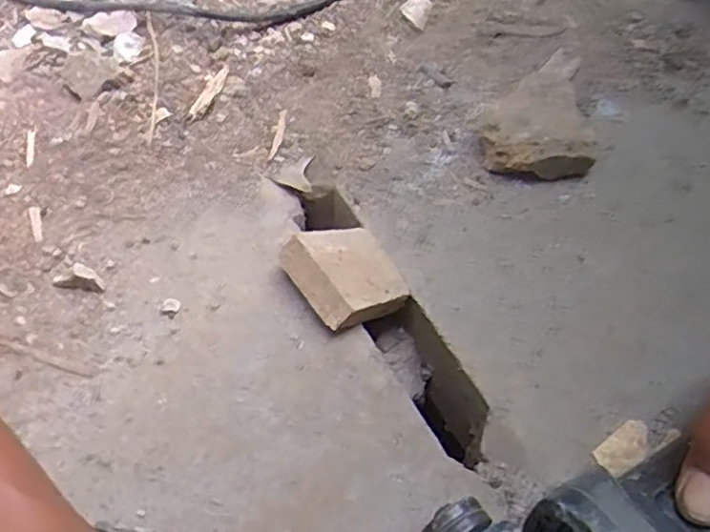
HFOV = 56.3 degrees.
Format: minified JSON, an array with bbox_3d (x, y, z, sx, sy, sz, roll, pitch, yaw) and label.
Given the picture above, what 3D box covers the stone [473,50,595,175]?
[{"bbox_3d":[0.115,-0.090,0.429,0.068,0.039,0.066,1,59,-1],"label":"stone"}]

